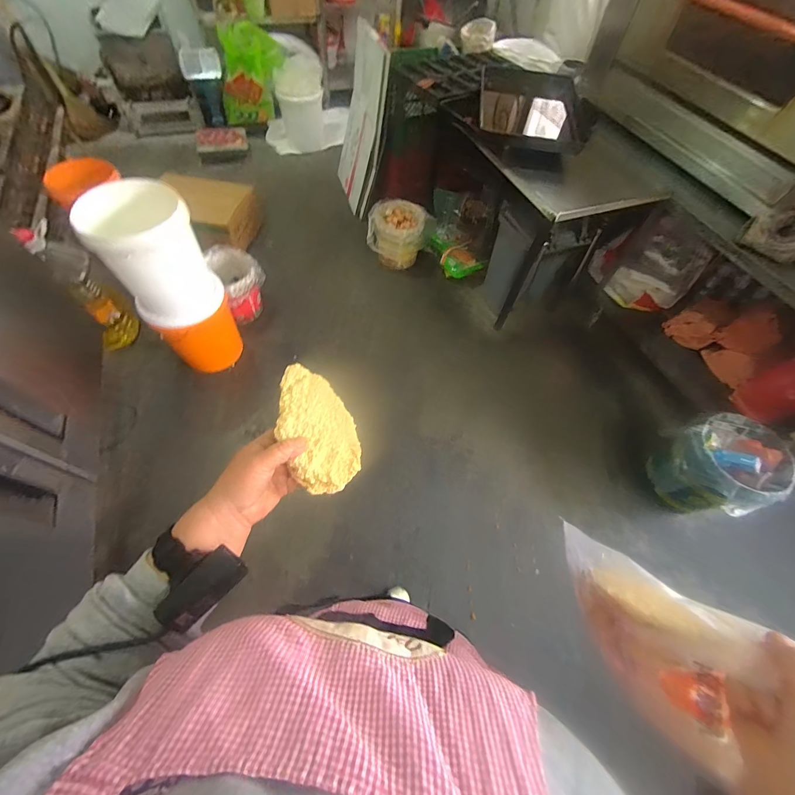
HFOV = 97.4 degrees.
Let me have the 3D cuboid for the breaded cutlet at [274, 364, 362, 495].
[{"bbox_3d":[-0.098,0.034,0.416,0.081,0.025,0.152,-20,72,-17],"label":"breaded cutlet"}]

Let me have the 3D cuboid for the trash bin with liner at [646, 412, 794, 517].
[{"bbox_3d":[1.171,0.278,1.310,0.291,0.342,0.337,-20,63,-15],"label":"trash bin with liner"}]

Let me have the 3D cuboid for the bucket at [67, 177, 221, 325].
[{"bbox_3d":[-0.845,-0.481,1.231,0.285,0.389,0.285,2,60,-3],"label":"bucket"}]

